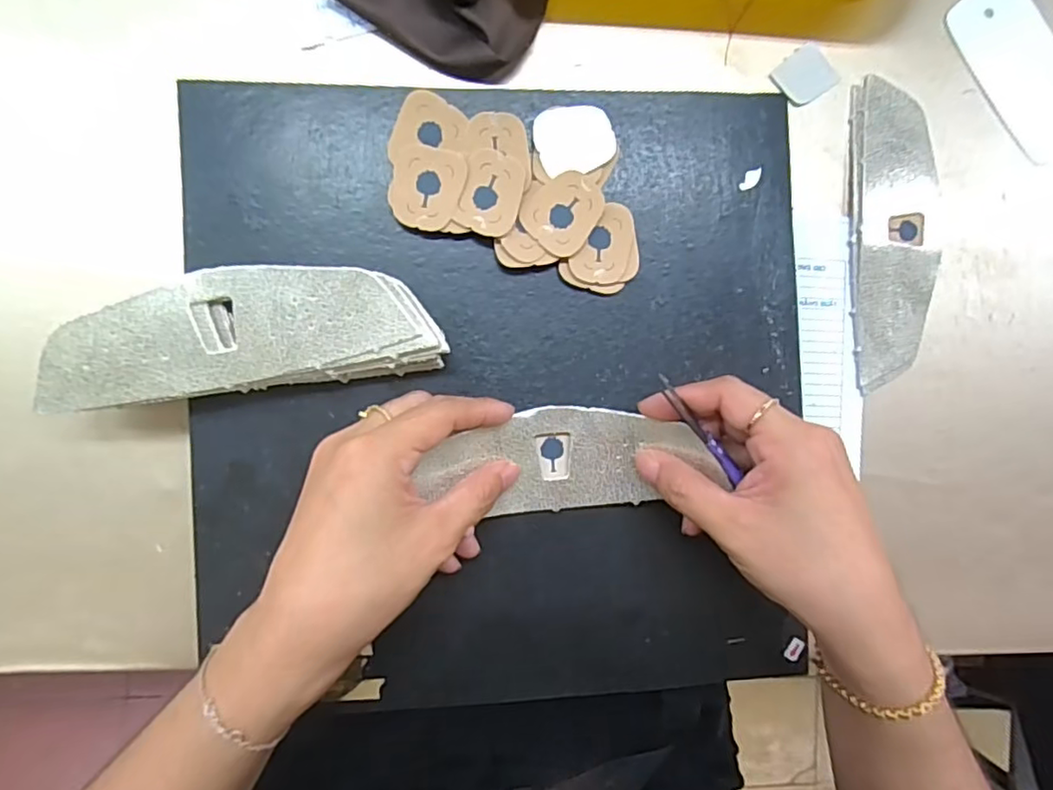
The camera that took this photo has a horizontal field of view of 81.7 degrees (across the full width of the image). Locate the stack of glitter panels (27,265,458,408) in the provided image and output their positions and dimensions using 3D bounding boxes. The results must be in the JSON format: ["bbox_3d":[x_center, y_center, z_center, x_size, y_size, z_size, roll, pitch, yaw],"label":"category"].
[{"bbox_3d":[-0.127,-0.028,0.277,0.168,0.026,0.052,-6,92,-6],"label":"stack of glitter panels"}]

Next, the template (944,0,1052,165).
[{"bbox_3d":[0.287,-0.187,0.350,0.051,0.006,0.106,-36,95,1],"label":"template"}]

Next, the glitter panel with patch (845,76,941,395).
[{"bbox_3d":[0.207,-0.090,0.342,0.052,0.007,0.166,-3,92,-6],"label":"glitter panel with patch"}]

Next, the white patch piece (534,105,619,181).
[{"bbox_3d":[0.024,-0.124,0.295,0.038,0.004,0.032,-11,93,-5],"label":"white patch piece"}]

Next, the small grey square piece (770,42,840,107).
[{"bbox_3d":[0.154,-0.177,0.335,0.034,0.004,0.027,-36,95,-4],"label":"small grey square piece"}]

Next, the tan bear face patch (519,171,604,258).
[{"bbox_3d":[0.018,-0.090,0.295,0.035,0.005,0.038,32,89,-6],"label":"tan bear face patch"}]

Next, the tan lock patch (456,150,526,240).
[{"bbox_3d":[-0.017,-0.096,0.290,0.028,0.005,0.040,11,91,-6],"label":"tan lock patch"}]

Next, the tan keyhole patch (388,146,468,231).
[{"bbox_3d":[-0.048,-0.099,0.292,0.034,0.008,0.039,13,90,-6],"label":"tan keyhole patch"}]

